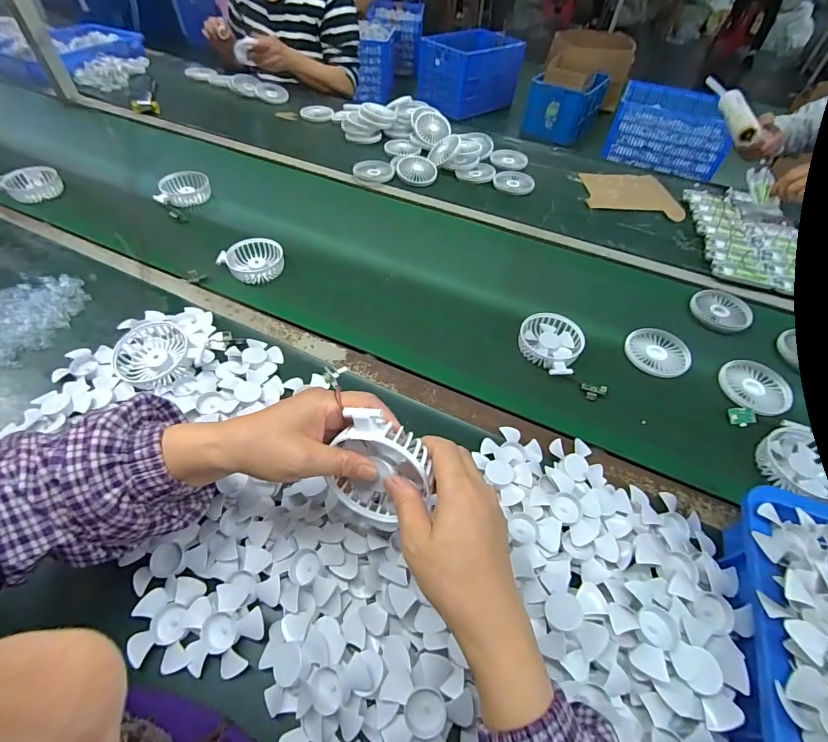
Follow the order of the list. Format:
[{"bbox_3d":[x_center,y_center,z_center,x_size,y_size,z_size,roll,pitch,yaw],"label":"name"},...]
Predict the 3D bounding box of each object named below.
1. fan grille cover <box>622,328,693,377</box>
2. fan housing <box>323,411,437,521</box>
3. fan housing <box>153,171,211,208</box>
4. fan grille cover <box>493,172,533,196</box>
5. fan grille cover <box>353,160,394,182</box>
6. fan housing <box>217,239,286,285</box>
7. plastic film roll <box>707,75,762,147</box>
[{"bbox_3d":[0.360,-0.030,0.595,0.086,0.010,0.094,34,57,22],"label":"fan grille cover"},{"bbox_3d":[-0.029,0.073,0.321,0.080,0.106,0.036,40,36,-4],"label":"fan housing"},{"bbox_3d":[-0.459,-0.359,0.807,0.100,0.036,0.089,-18,54,-17],"label":"fan housing"},{"bbox_3d":[0.215,-0.410,0.877,0.077,0.016,0.083,-8,52,-9],"label":"fan grille cover"},{"bbox_3d":[-0.086,-0.427,0.868,0.084,0.018,0.084,3,51,-1],"label":"fan grille cover"},{"bbox_3d":[-0.267,-0.181,0.670,0.096,0.030,0.082,-24,56,-20],"label":"fan housing"},{"bbox_3d":[0.672,-0.569,0.860,0.040,0.036,0.320,14,52,9],"label":"plastic film roll"}]

